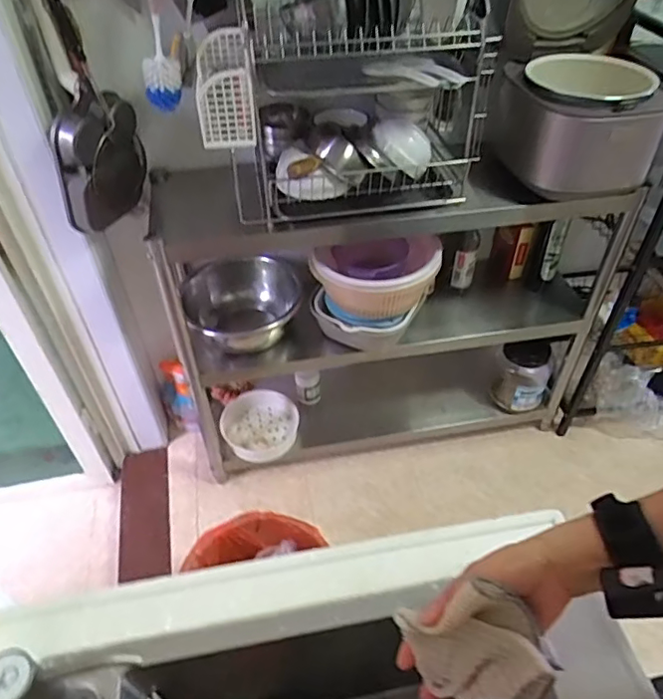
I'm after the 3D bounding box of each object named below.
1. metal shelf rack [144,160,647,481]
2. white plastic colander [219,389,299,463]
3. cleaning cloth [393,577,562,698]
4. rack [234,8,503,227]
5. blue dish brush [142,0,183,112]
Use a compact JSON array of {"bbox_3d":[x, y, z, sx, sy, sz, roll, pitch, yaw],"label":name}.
[{"bbox_3d":[0.242,-0.098,1.521,1.217,0.843,0.367,-11,47,-10],"label":"metal shelf rack"},{"bbox_3d":[-0.204,0.215,1.605,0.211,0.070,0.198,-3,46,-3],"label":"white plastic colander"},{"bbox_3d":[0.115,0.225,0.433,0.077,0.086,0.104,-32,54,-27],"label":"cleaning cloth"},{"bbox_3d":[0.076,-0.464,1.071,0.479,0.323,0.256,-14,48,-13],"label":"rack"},{"bbox_3d":[-0.310,-0.554,0.976,0.068,0.246,0.097,-14,48,-13],"label":"blue dish brush"}]

